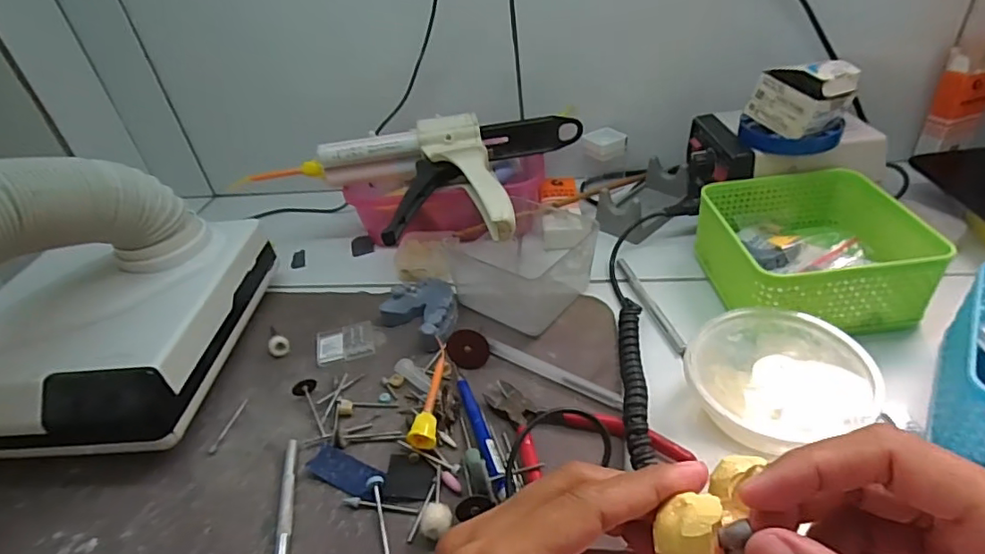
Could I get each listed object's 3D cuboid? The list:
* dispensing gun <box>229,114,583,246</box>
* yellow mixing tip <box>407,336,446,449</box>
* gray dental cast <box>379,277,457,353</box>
[{"bbox_3d":[-0.053,-0.089,0.483,0.278,0.056,0.148,-7,37,2],"label":"dispensing gun"},{"bbox_3d":[-0.042,0.079,0.376,0.017,0.015,0.088,-3,39,6],"label":"yellow mixing tip"},{"bbox_3d":[-0.051,0.027,0.438,0.069,0.021,0.052,27,50,35],"label":"gray dental cast"}]

